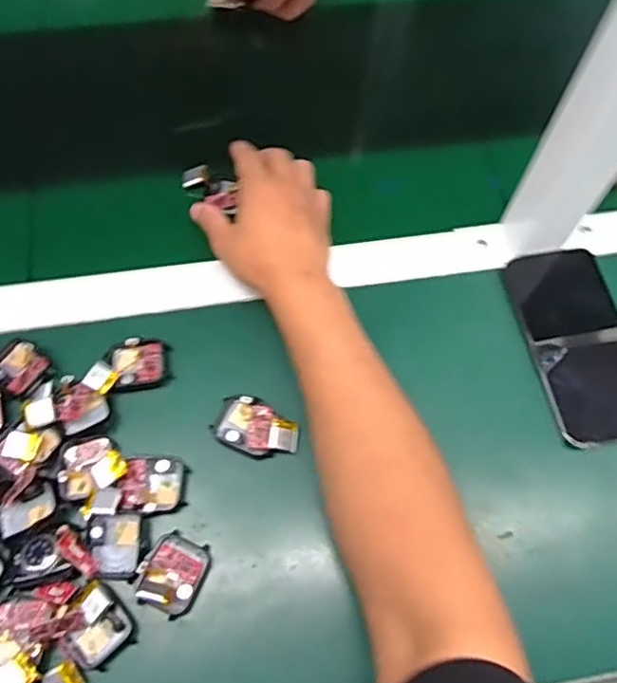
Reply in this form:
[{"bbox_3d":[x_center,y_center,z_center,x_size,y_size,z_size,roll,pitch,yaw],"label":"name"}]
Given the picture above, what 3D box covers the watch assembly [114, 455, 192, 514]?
[{"bbox_3d":[-0.107,0.100,0.417,0.042,0.015,0.038,1,65,-2],"label":"watch assembly"}]

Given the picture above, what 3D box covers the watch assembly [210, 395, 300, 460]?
[{"bbox_3d":[-0.037,0.063,0.433,0.059,0.014,0.036,22,66,8],"label":"watch assembly"}]

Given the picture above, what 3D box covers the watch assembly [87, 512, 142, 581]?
[{"bbox_3d":[-0.129,0.135,0.398,0.033,0.012,0.040,0,65,-2],"label":"watch assembly"}]

